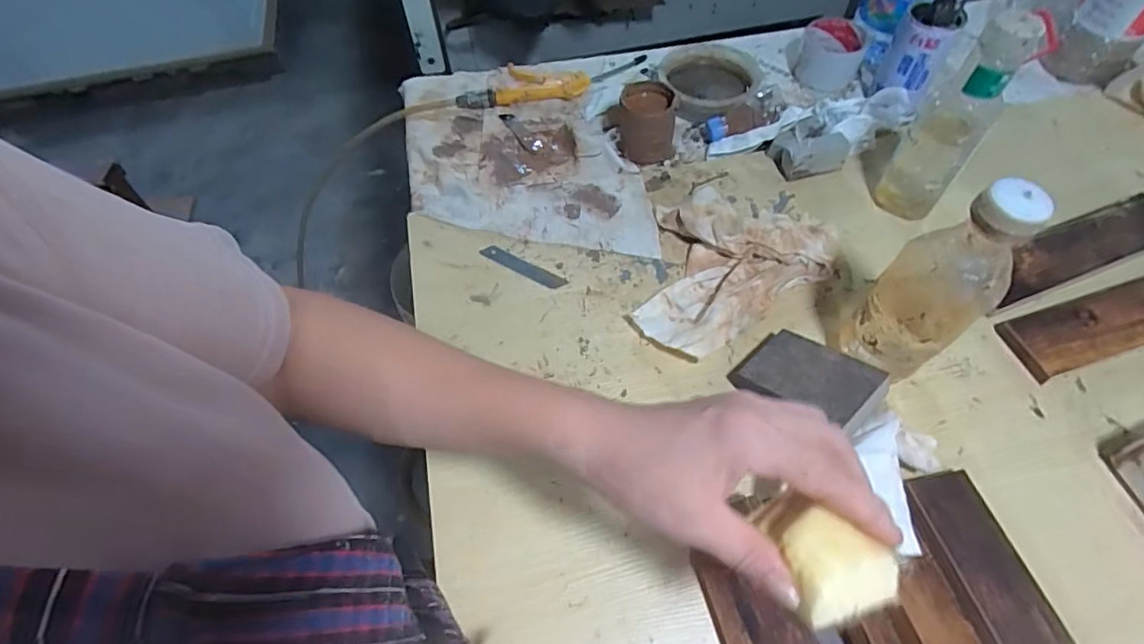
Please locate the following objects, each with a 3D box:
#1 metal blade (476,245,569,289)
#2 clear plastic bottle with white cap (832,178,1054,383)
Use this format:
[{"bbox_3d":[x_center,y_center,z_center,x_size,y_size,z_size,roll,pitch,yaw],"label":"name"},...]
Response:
[{"bbox_3d":[-0.050,-0.056,0.587,0.098,0.006,0.015,26,73,19],"label":"metal blade"},{"bbox_3d":[0.266,-0.019,0.430,0.056,0.204,0.072,-31,62,-16],"label":"clear plastic bottle with white cap"}]

